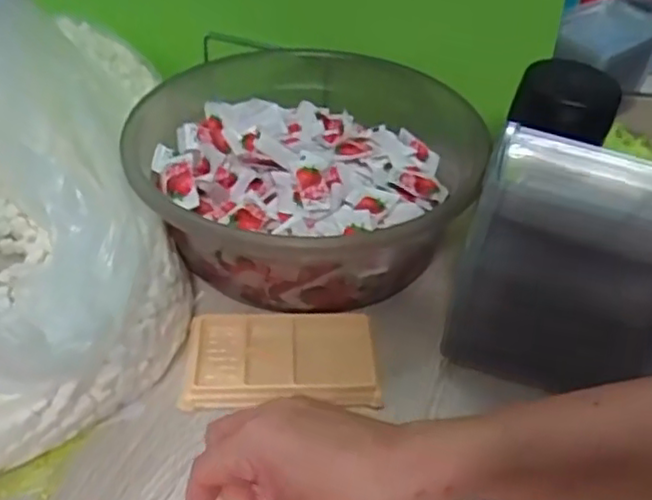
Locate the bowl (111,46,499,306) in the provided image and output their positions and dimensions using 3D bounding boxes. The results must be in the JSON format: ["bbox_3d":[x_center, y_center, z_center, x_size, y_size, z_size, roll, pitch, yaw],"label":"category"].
[{"bbox_3d":[-0.021,-0.064,0.564,0.280,0.098,0.294,5,41,3],"label":"bowl"}]

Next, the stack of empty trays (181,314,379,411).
[{"bbox_3d":[-0.032,0.076,0.469,0.134,0.015,0.076,1,41,-2],"label":"stack of empty trays"}]

